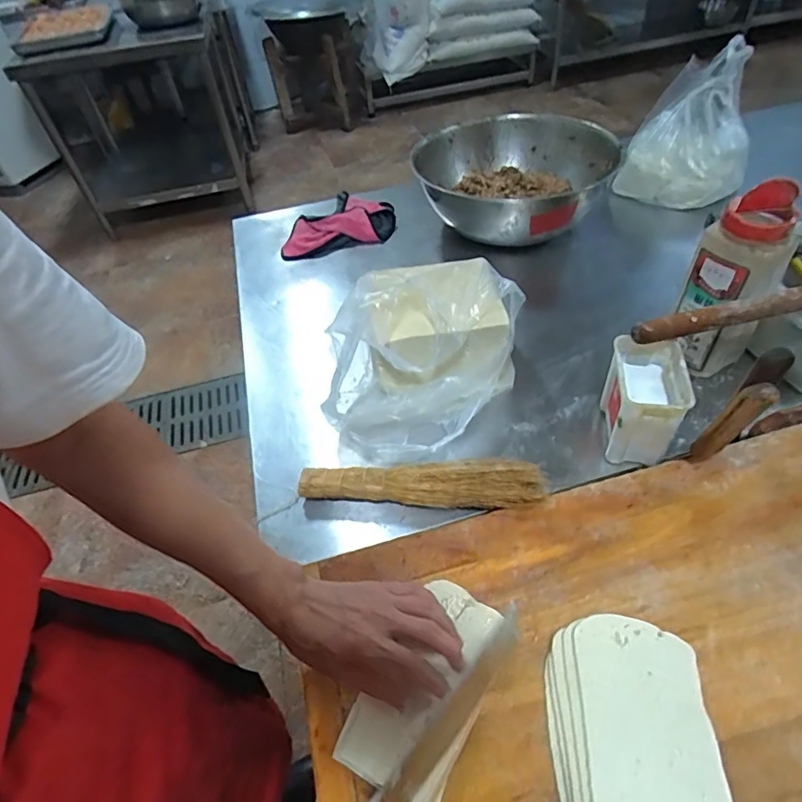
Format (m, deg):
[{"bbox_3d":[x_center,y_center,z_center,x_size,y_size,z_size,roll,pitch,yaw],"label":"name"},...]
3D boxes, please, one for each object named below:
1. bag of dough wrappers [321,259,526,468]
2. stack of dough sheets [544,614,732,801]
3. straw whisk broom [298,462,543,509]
[{"bbox_3d":[0.028,-0.070,0.639,0.201,0.120,0.288,18,53,21],"label":"bag of dough wrappers"},{"bbox_3d":[0.162,0.246,0.360,0.100,0.047,0.164,-1,49,6],"label":"stack of dough sheets"},{"bbox_3d":[0.016,0.087,0.532,0.252,0.026,0.038,-1,49,6],"label":"straw whisk broom"}]

